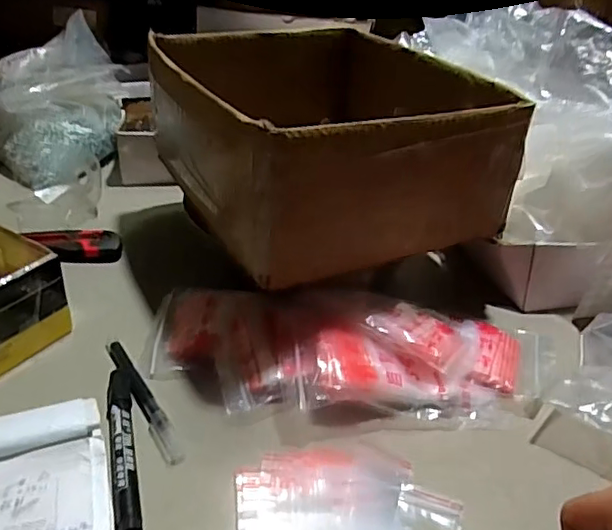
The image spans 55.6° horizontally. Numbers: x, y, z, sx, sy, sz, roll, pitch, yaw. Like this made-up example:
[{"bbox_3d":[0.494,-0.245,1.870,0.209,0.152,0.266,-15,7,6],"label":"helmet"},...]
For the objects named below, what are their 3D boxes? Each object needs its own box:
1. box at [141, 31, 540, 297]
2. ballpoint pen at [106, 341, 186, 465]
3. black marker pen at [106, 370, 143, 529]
[{"bbox_3d":[0.009,-0.129,0.553,0.255,0.118,0.303,-12,35,-23],"label":"box"},{"bbox_3d":[-0.123,0.097,0.433,0.015,0.008,0.133,-17,38,-31],"label":"ballpoint pen"},{"bbox_3d":[-0.122,0.118,0.387,0.017,0.010,0.146,-6,33,-16],"label":"black marker pen"}]

